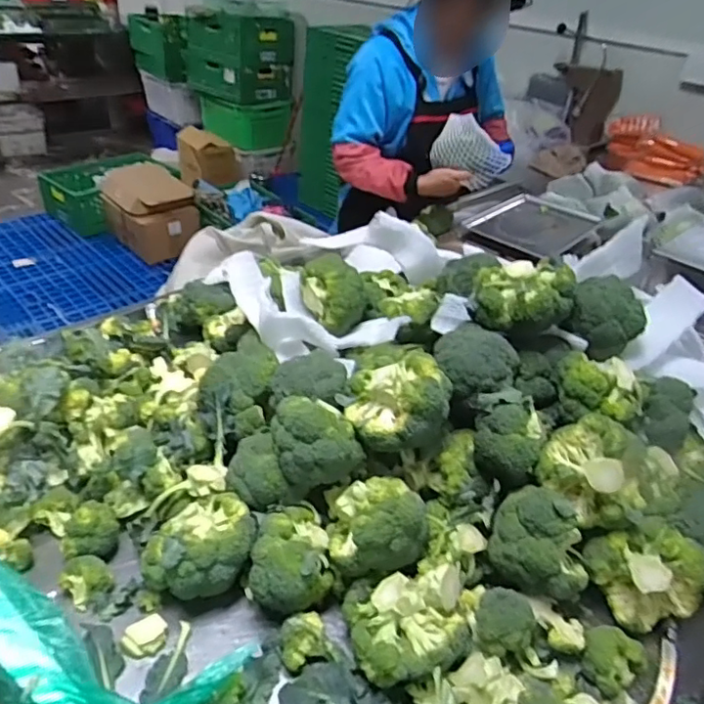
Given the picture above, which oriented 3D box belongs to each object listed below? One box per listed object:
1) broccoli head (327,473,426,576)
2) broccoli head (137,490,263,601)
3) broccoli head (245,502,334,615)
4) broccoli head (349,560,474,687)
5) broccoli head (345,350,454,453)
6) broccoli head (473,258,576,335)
[{"bbox_3d":[0.033,0.187,0.666,0.115,0.092,0.106,3,35,-2],"label":"broccoli head"},{"bbox_3d":[-0.181,0.226,0.690,0.133,0.082,0.121,3,35,-2],"label":"broccoli head"},{"bbox_3d":[-0.070,0.237,0.679,0.098,0.078,0.127,1,35,-6],"label":"broccoli head"},{"bbox_3d":[0.064,0.279,0.611,0.124,0.079,0.129,12,36,10],"label":"broccoli head"},{"bbox_3d":[0.057,0.057,0.710,0.126,0.087,0.115,6,35,2],"label":"broccoli head"},{"bbox_3d":[0.241,-0.082,0.817,0.130,0.079,0.097,12,36,10],"label":"broccoli head"}]

